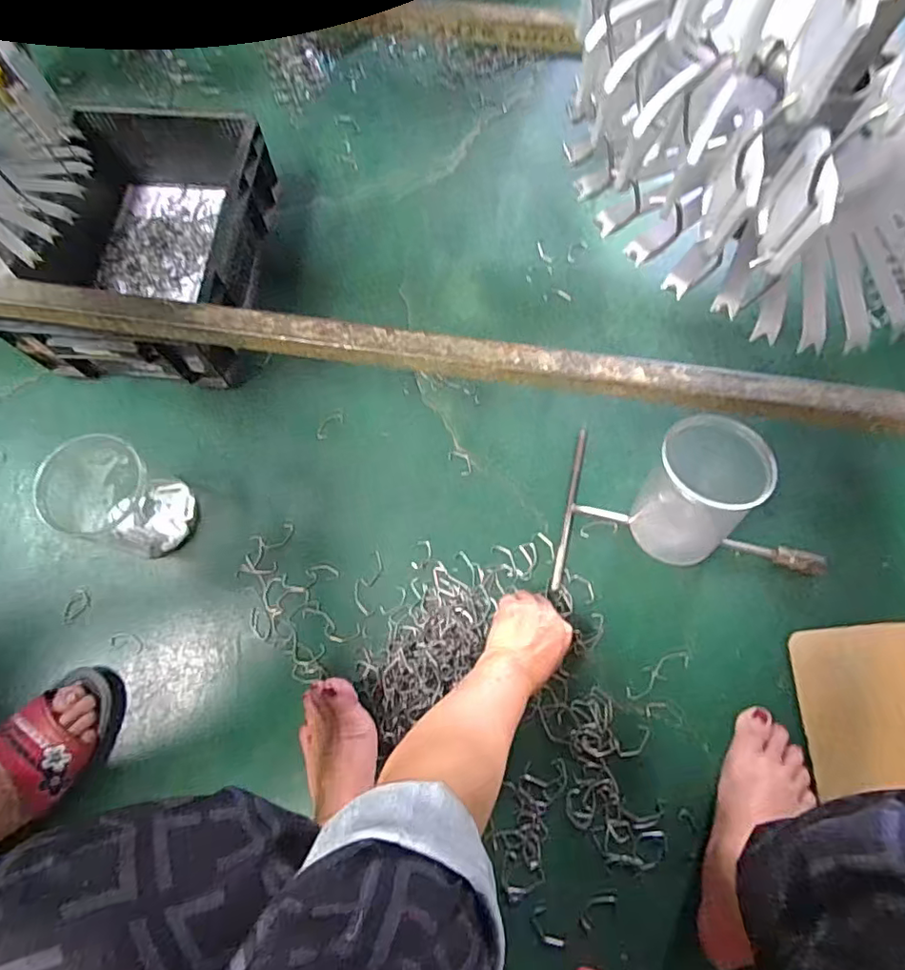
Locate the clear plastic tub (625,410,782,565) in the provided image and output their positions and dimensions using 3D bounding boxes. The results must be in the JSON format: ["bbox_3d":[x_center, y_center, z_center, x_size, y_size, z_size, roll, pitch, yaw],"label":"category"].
[{"bbox_3d":[0.248,0.012,0.574,0.096,0.139,0.110,6,72,4],"label":"clear plastic tub"}]

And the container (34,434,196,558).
[{"bbox_3d":[-0.350,0.016,0.598,0.105,0.107,0.100,0,72,1],"label":"container"}]

